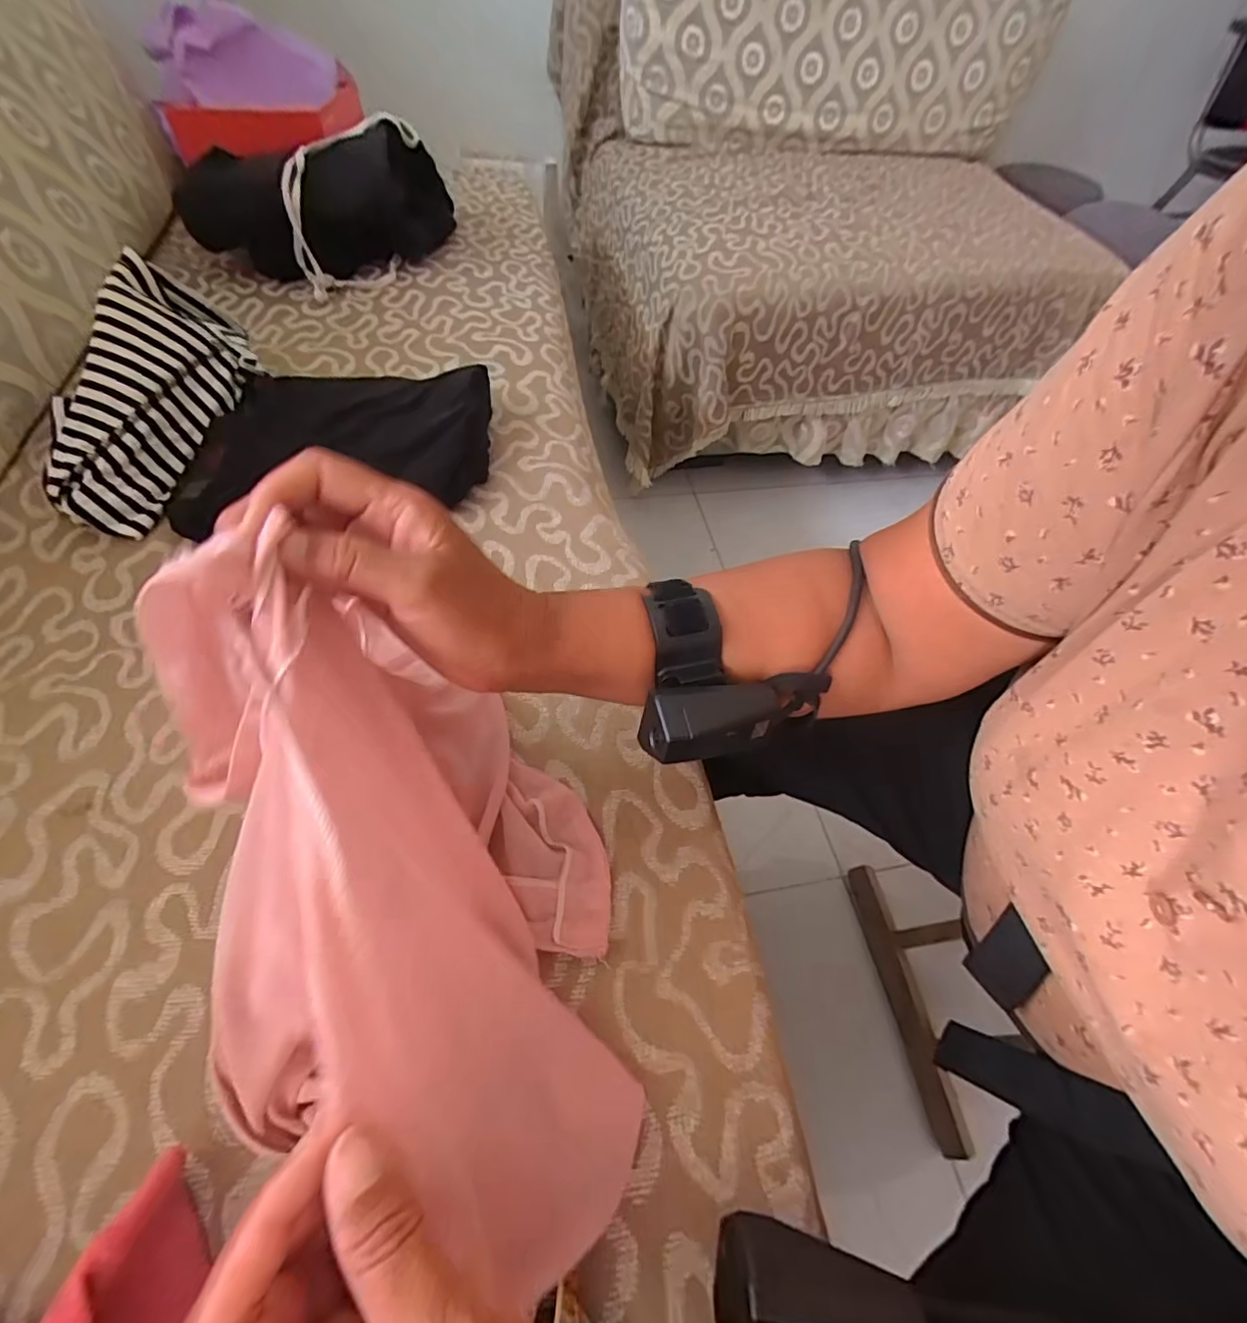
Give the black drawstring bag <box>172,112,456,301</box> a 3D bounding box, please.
[{"bbox_3d":[-0.361,-0.547,0.684,0.311,0.139,0.118,-18,58,-16],"label":"black drawstring bag"}]

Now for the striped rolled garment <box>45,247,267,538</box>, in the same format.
[{"bbox_3d":[-0.415,-0.236,0.499,0.104,0.078,0.256,10,77,2],"label":"striped rolled garment"}]

